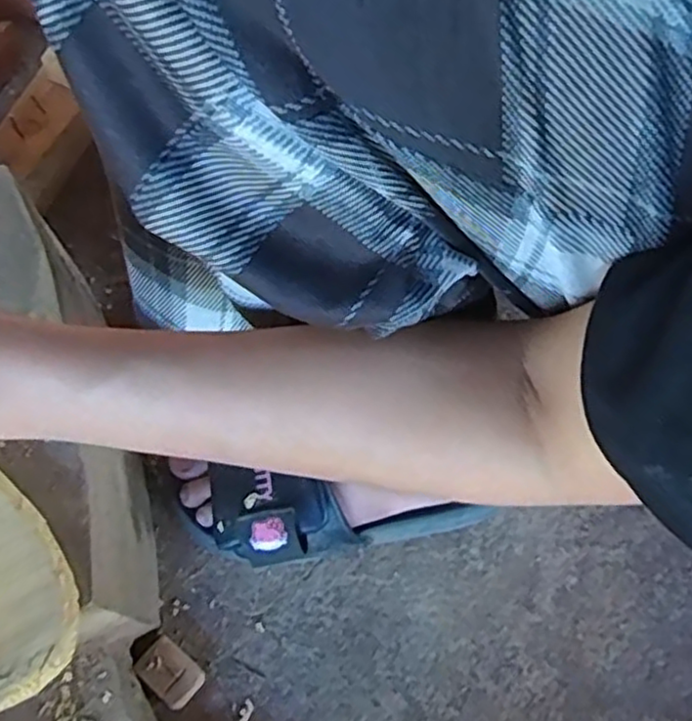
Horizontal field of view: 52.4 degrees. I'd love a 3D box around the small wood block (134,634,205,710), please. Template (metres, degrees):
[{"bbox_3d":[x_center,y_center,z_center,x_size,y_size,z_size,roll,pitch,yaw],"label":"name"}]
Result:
[{"bbox_3d":[-0.124,0.220,0.496,0.044,0.019,0.032,41,72,13],"label":"small wood block"}]

